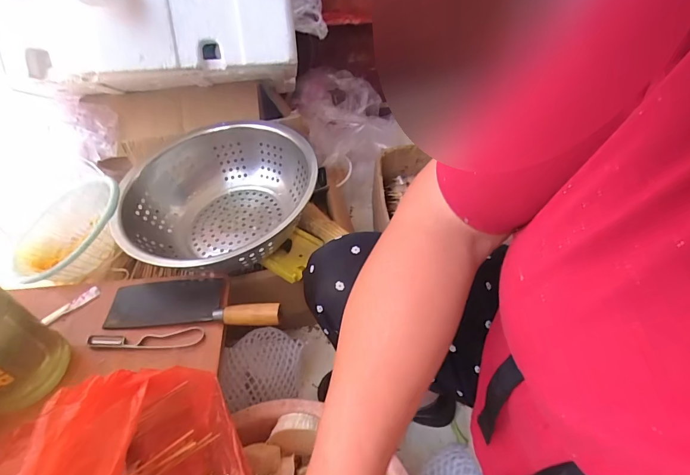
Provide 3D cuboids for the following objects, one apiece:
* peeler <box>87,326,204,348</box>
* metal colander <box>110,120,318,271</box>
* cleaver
[{"bbox_3d":[-0.292,0.148,0.548,0.166,0.007,0.029,-5,46,-1],"label":"peeler"},{"bbox_3d":[-0.231,-0.064,0.714,0.347,0.141,0.358,-9,46,-5],"label":"metal colander"},{"bbox_3d":[-0.233,0.097,0.588,0.267,0.035,0.089,-1,46,2],"label":"cleaver"}]

